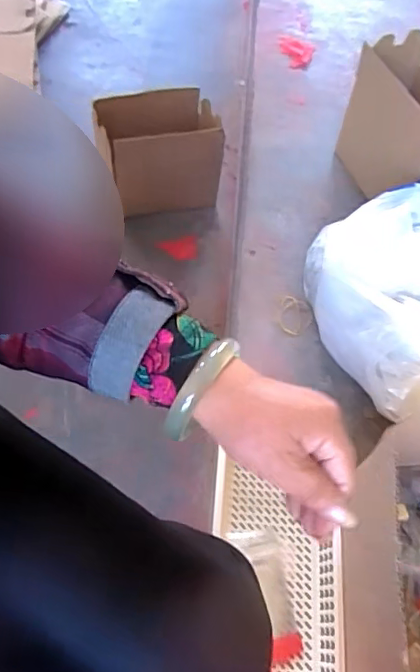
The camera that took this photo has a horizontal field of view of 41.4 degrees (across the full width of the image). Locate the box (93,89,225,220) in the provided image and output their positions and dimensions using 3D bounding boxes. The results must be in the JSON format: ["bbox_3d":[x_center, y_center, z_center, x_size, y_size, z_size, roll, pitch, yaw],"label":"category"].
[{"bbox_3d":[-0.093,-0.316,0.995,0.209,0.190,0.118,-7,62,-8],"label":"box"}]

